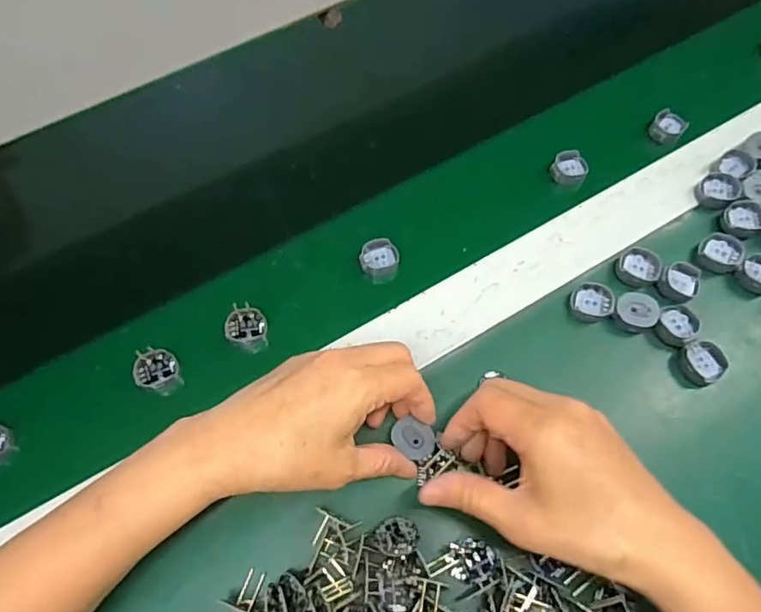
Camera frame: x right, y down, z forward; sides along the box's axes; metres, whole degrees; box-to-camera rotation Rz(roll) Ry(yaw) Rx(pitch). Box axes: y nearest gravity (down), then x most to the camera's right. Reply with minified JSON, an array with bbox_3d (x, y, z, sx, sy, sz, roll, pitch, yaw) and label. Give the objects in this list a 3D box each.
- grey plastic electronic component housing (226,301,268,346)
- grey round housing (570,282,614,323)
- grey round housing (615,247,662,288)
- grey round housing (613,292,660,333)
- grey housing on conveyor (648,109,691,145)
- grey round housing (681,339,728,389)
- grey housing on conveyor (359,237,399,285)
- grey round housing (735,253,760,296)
[{"bbox_3d":[-0.096,0.013,0.399,0.030,0.012,0.028,11,86,-10],"label":"grey plastic electronic component housing"},{"bbox_3d":[0.152,-0.002,0.398,0.028,0.016,0.028,-1,66,2],"label":"grey round housing"},{"bbox_3d":[0.191,-0.029,0.407,0.029,0.012,0.027,-1,66,2],"label":"grey round housing"},{"bbox_3d":[0.181,0.005,0.391,0.029,0.022,0.024,40,74,18],"label":"grey round housing"},{"bbox_3d":[0.247,-0.152,0.470,0.028,0.010,0.030,29,71,14],"label":"grey housing on conveyor"},{"bbox_3d":[0.222,0.039,0.377,0.028,0.012,0.029,-1,66,2],"label":"grey round housing"},{"bbox_3d":[-0.001,-0.035,0.426,0.029,0.018,0.031,-1,66,2],"label":"grey housing on conveyor"},{"bbox_3d":[0.279,-0.023,0.404,0.028,0.014,0.028,-1,66,2],"label":"grey round housing"}]

